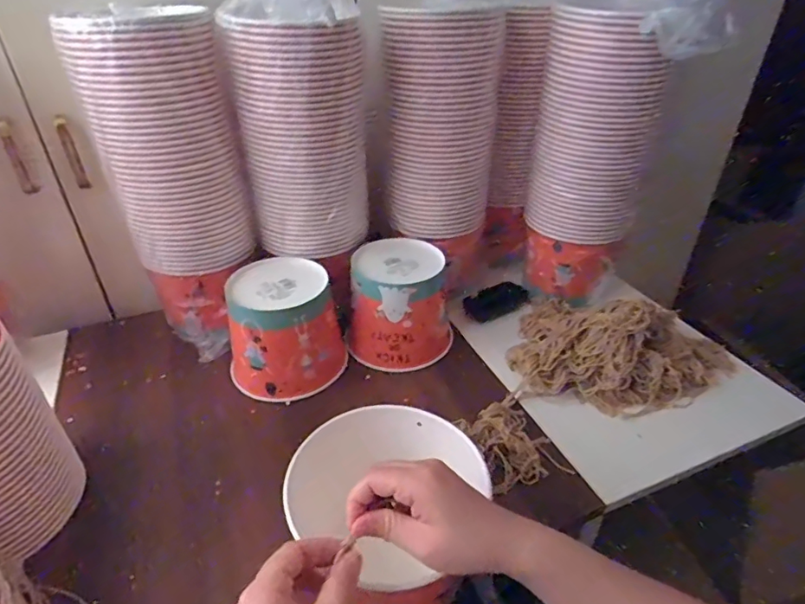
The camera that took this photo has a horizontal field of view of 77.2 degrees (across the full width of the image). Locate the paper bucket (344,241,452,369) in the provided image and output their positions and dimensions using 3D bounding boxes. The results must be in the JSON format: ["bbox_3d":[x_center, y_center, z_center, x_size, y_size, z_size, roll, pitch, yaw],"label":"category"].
[{"bbox_3d":[-0.001,0.005,0.723,0.142,0.134,0.140,3,35,5],"label":"paper bucket"}]

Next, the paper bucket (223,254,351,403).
[{"bbox_3d":[-0.156,0.036,0.676,0.147,0.133,0.147,-9,36,-12],"label":"paper bucket"}]

